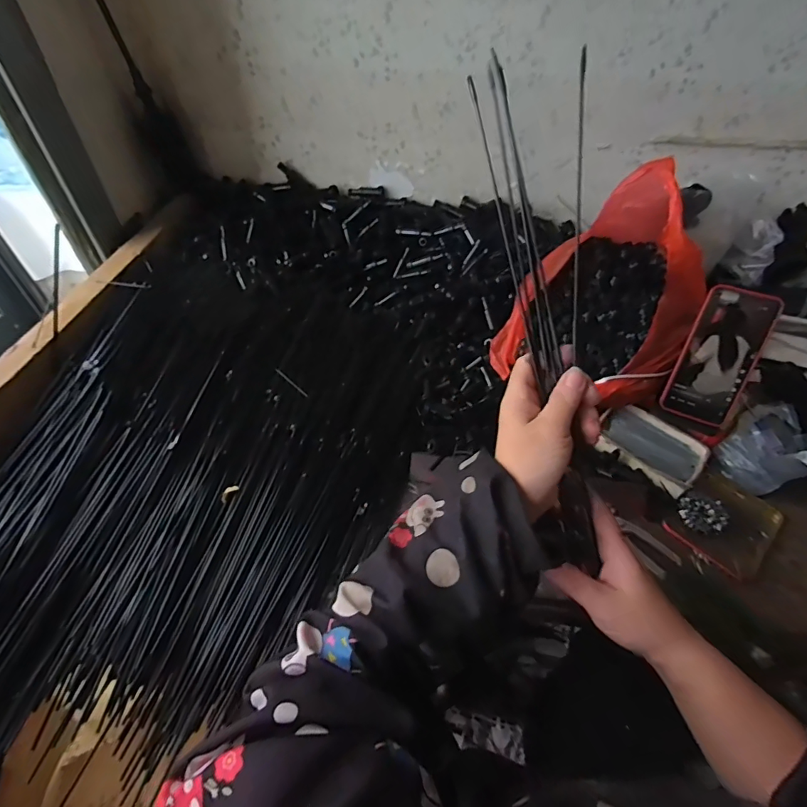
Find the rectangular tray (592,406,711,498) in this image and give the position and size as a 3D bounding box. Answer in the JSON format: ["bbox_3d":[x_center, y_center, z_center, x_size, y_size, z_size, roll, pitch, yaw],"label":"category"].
[{"bbox_3d":[0.319,0.057,0.584,0.120,0.023,0.089,35,57,26],"label":"rectangular tray"}]

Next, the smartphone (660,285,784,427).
[{"bbox_3d":[0.386,-0.057,0.553,0.076,0.161,0.010,22,15,17],"label":"smartphone"}]

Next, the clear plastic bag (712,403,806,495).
[{"bbox_3d":[0.467,0.057,0.573,0.116,0.050,0.093,-29,55,-23],"label":"clear plastic bag"}]

